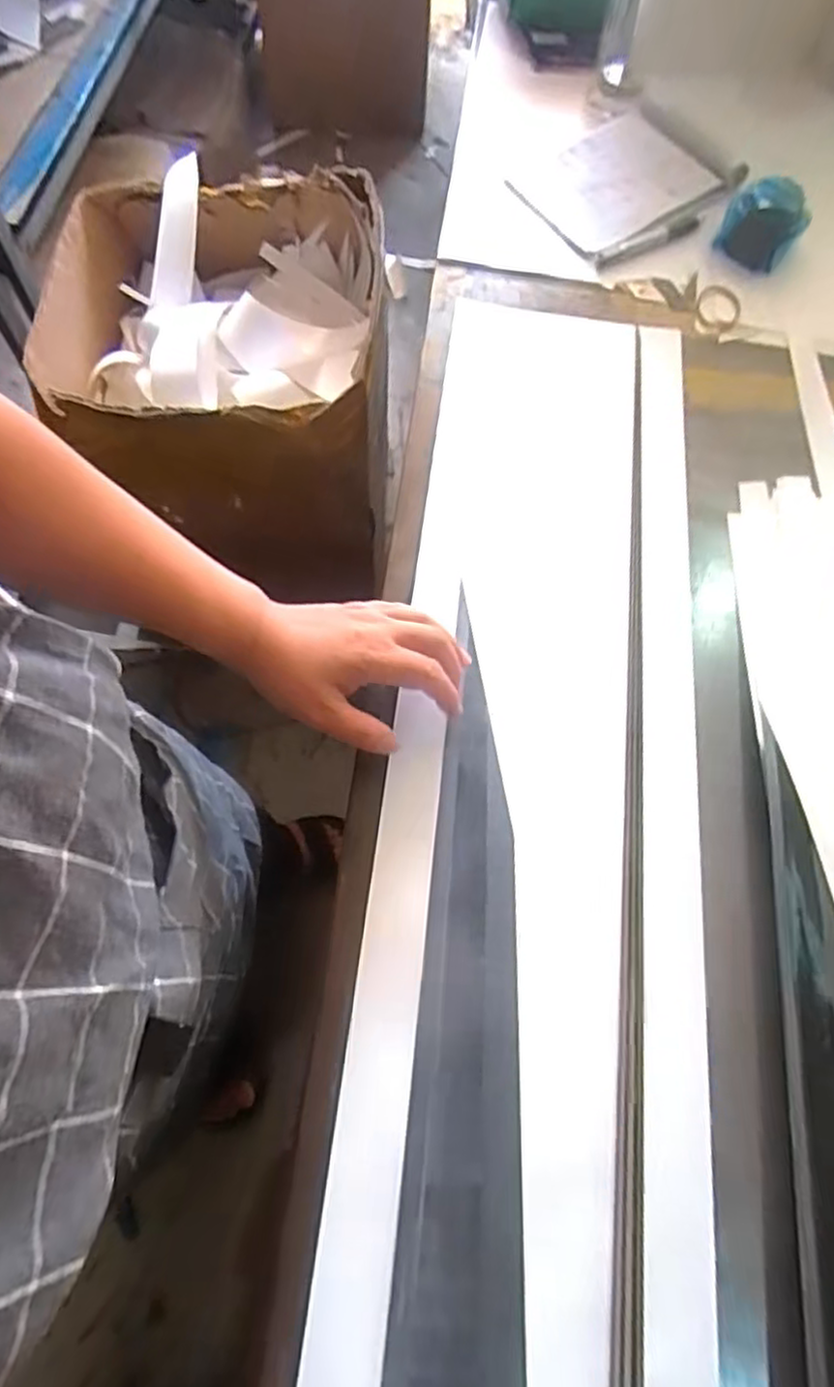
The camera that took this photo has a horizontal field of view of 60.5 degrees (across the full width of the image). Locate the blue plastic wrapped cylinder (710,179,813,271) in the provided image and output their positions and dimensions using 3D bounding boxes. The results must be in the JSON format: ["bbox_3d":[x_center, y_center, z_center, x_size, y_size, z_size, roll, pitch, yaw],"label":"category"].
[{"bbox_3d":[0.335,-0.455,0.694,0.071,0.057,0.057,36,71,10],"label":"blue plastic wrapped cylinder"}]

